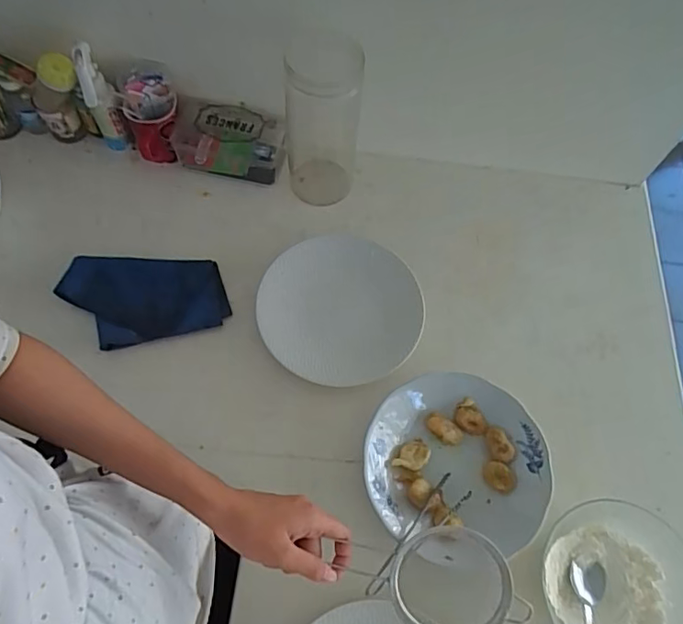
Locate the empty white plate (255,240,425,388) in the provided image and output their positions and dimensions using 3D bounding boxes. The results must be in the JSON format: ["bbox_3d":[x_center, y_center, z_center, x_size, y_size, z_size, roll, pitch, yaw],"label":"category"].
[{"bbox_3d":[-0.002,-0.005,0.627,0.195,0.025,0.182,1,65,-2],"label":"empty white plate"}]

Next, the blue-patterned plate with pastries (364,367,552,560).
[{"bbox_3d":[0.124,0.157,0.559,0.189,0.031,0.172,1,65,-2],"label":"blue-patterned plate with pastries"}]

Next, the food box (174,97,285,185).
[{"bbox_3d":[-0.149,-0.231,0.701,0.138,0.069,0.068,12,65,3],"label":"food box"}]

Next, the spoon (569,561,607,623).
[{"bbox_3d":[0.232,0.309,0.483,0.037,0.019,0.155,21,41,7],"label":"spoon"}]

